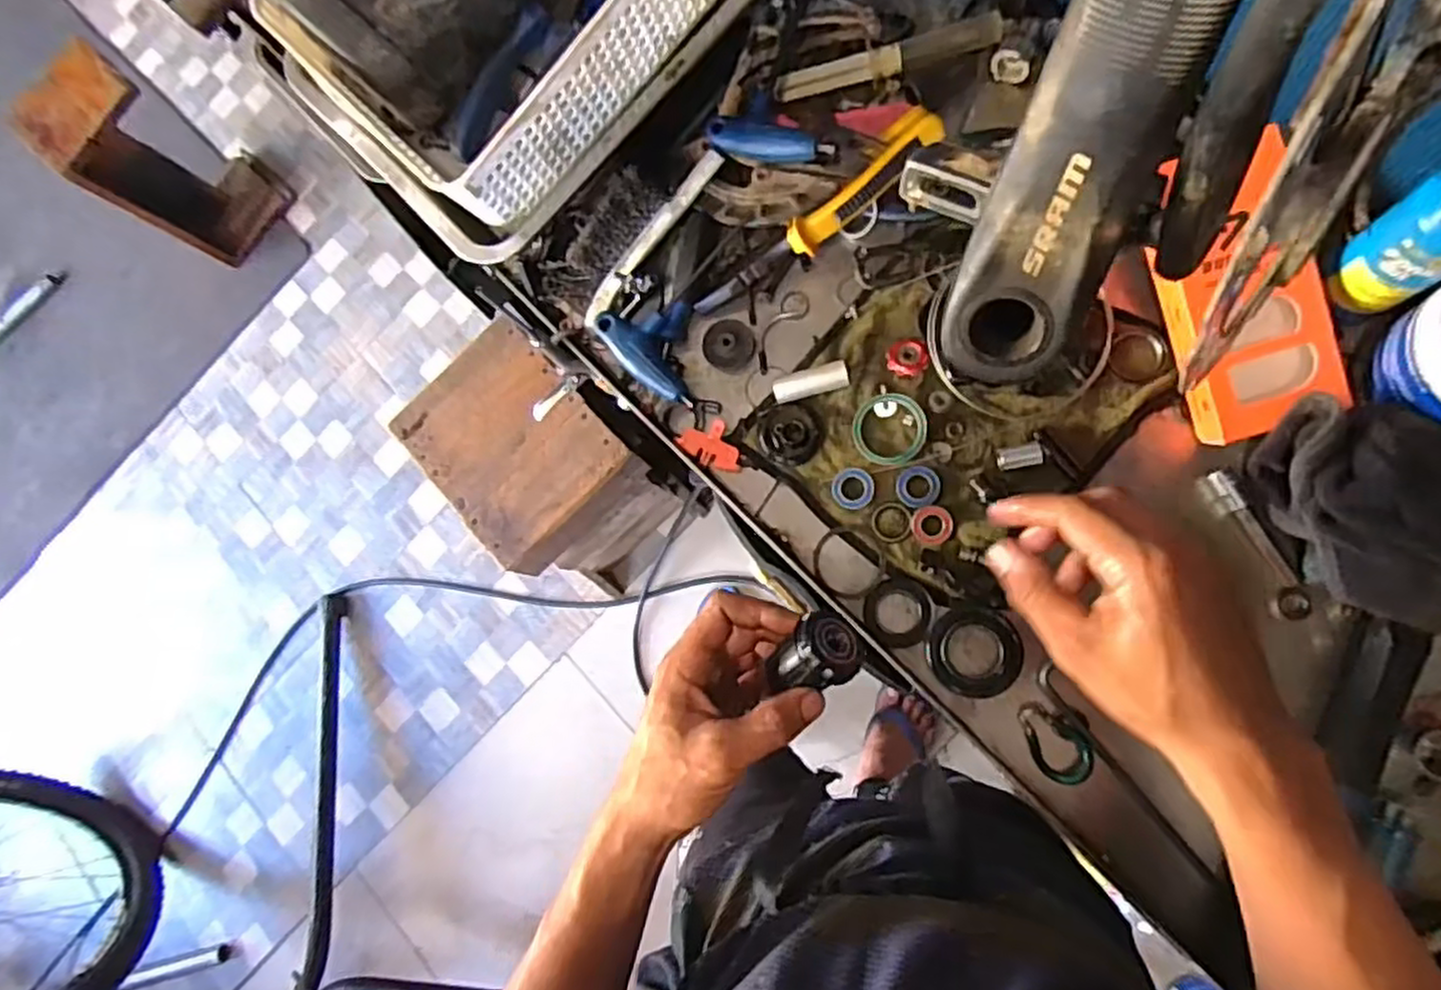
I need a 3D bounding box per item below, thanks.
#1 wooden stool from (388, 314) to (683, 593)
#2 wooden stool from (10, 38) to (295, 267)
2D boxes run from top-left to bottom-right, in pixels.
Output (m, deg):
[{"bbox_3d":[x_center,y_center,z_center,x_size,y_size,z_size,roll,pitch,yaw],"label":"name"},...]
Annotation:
[{"bbox_3d":[-0.273,-0.044,1.312,0.248,0.412,0.345,-43,77,3],"label":"wooden stool"},{"bbox_3d":[-1.107,-0.657,1.515,0.157,0.428,0.229,32,90,13],"label":"wooden stool"}]

